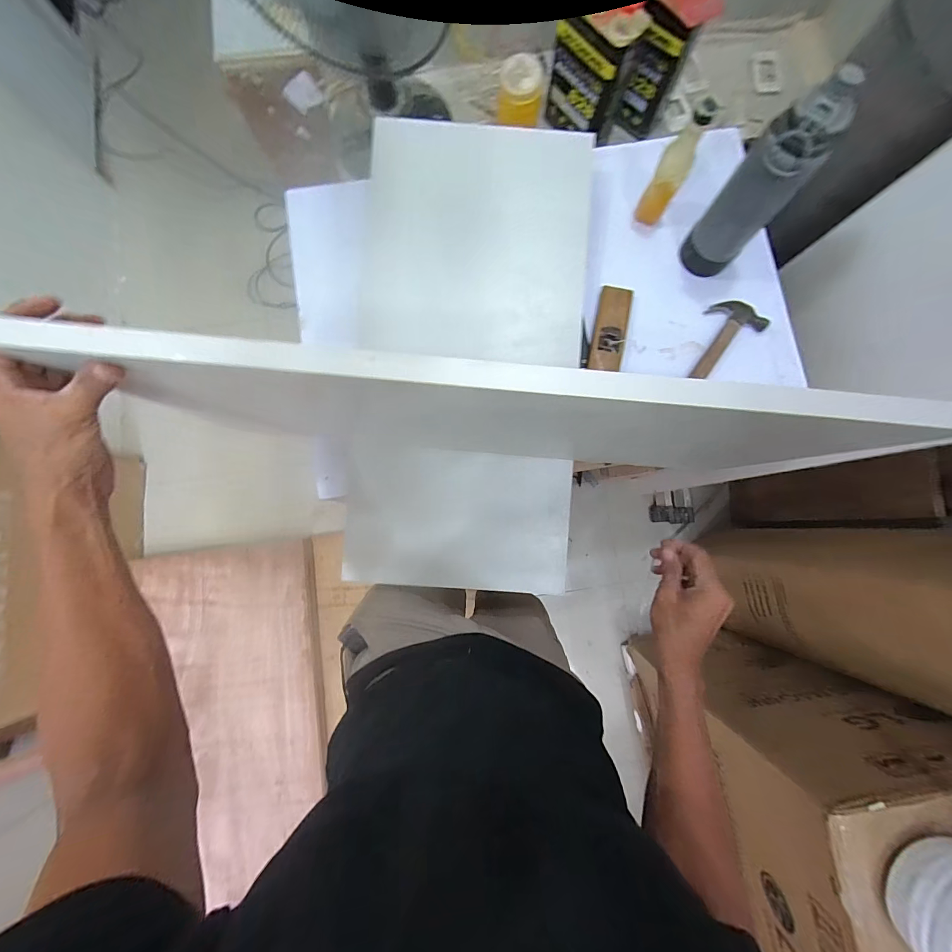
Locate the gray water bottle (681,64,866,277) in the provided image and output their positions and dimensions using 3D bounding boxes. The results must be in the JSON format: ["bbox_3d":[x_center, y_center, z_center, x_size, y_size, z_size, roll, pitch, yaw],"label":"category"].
[{"bbox_3d":[0.413,-0.417,0.608,0.090,0.277,0.073,43,84,5],"label":"gray water bottle"}]

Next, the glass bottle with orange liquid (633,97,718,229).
[{"bbox_3d":[0.313,-0.487,0.656,0.049,0.202,0.049,0,83,0],"label":"glass bottle with orange liquid"}]

